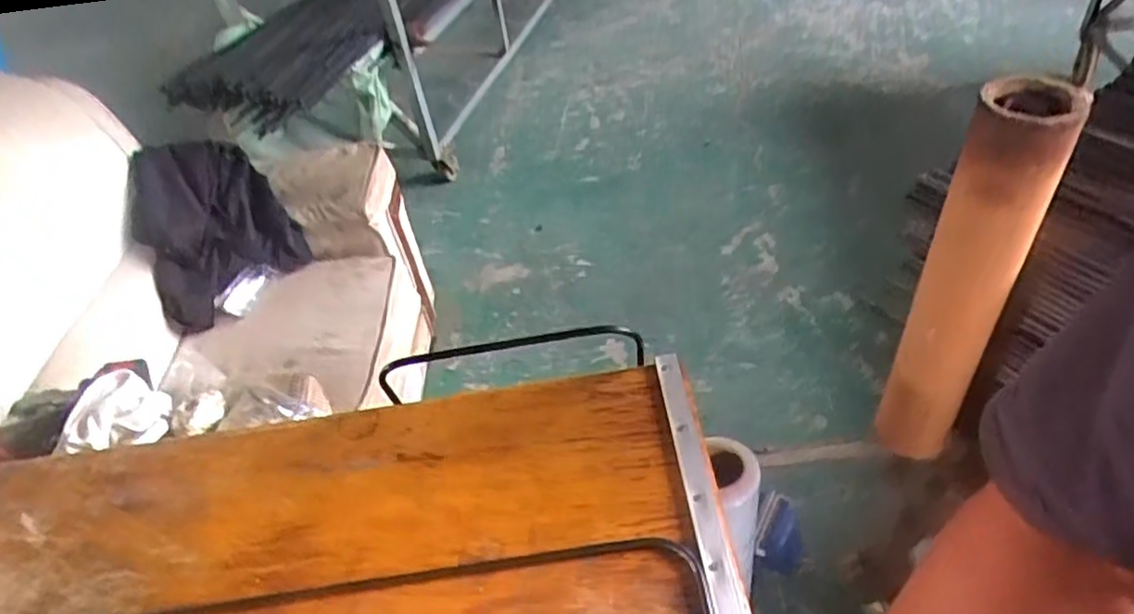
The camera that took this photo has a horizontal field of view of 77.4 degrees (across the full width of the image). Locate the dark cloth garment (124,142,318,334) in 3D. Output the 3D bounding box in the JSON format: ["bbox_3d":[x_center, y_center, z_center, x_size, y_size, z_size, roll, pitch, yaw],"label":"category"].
[{"bbox_3d":[-0.881,-0.207,1.745,0.358,0.442,0.069,-30,9,-28],"label":"dark cloth garment"}]

